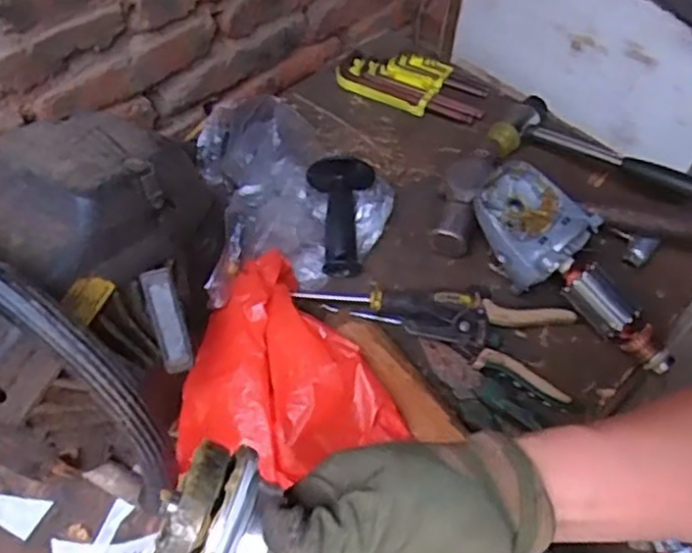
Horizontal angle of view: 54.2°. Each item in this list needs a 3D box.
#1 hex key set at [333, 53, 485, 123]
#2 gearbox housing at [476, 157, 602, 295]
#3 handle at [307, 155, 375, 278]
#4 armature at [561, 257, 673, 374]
[{"bbox_3d":[0.075,-0.225,0.783,0.171,0.019,0.082,18,59,10],"label":"hex key set"},{"bbox_3d":[0.160,-0.041,0.609,0.076,0.072,0.100,-40,66,-23],"label":"gearbox housing"},{"bbox_3d":[-0.006,-0.059,0.649,0.064,0.054,0.118,1,71,-1],"label":"handle"},{"bbox_3d":[0.230,0.033,0.580,0.030,0.032,0.119,-41,85,-24],"label":"armature"}]

